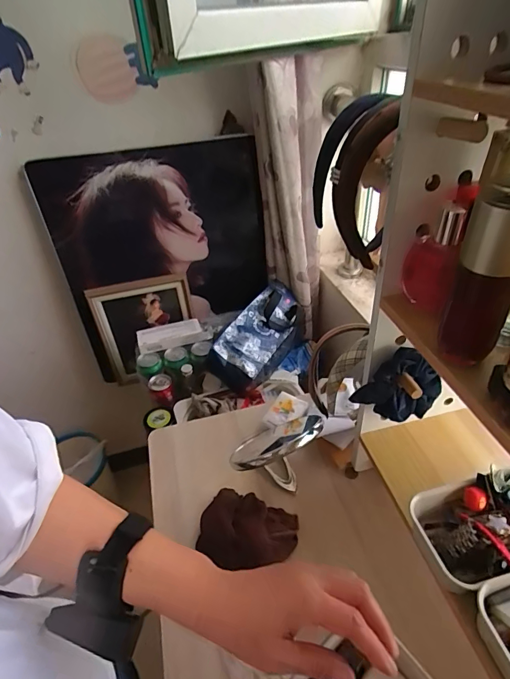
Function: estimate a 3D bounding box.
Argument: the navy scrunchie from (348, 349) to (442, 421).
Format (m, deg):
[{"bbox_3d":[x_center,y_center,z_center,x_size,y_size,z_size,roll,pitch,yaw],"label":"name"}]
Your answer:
[{"bbox_3d":[0.178,0.060,0.483,0.109,0.095,0.033,-6,39,-2],"label":"navy scrunchie"}]

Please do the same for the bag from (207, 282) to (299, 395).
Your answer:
[{"bbox_3d":[0.014,-0.010,0.986,0.134,0.128,0.296,19,45,26],"label":"bag"}]

